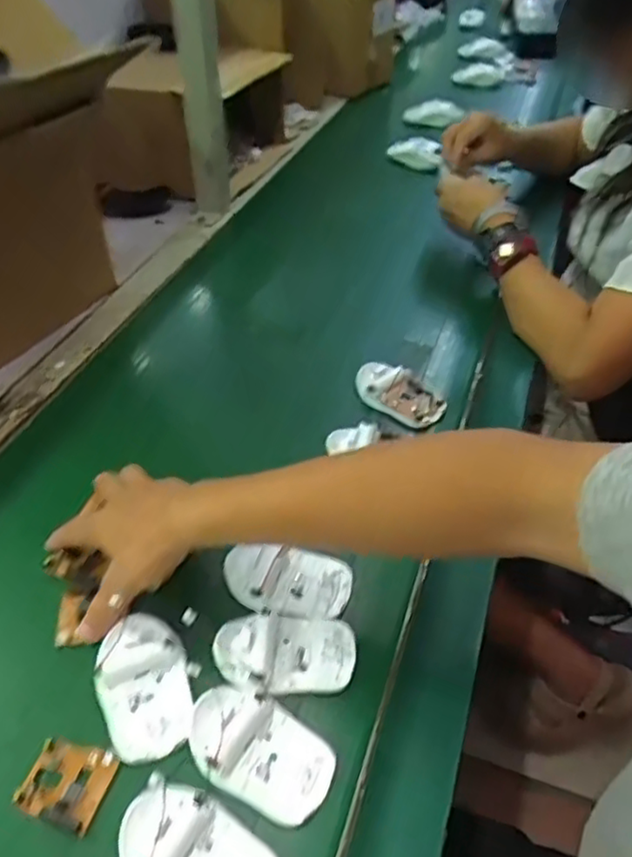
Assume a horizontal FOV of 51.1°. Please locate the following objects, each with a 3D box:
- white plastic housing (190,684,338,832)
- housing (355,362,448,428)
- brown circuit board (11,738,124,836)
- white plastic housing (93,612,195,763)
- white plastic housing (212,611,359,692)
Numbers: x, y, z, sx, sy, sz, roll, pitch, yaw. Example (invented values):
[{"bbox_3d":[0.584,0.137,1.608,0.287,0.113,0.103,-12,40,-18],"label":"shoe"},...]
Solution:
[{"bbox_3d":[-0.037,0.201,0.417,0.096,0.015,0.058,21,47,18],"label":"white plastic housing"},{"bbox_3d":[0.083,-0.038,0.664,0.095,0.025,0.053,28,50,24],"label":"housing"},{"bbox_3d":[-0.153,0.217,0.406,0.051,0.008,0.046,14,46,13],"label":"brown circuit board"},{"bbox_3d":[-0.116,0.169,0.445,0.058,0.018,0.097,-17,47,-18],"label":"white plastic housing"},{"bbox_3d":[-0.021,0.153,0.466,0.097,0.014,0.060,2,44,0],"label":"white plastic housing"}]

